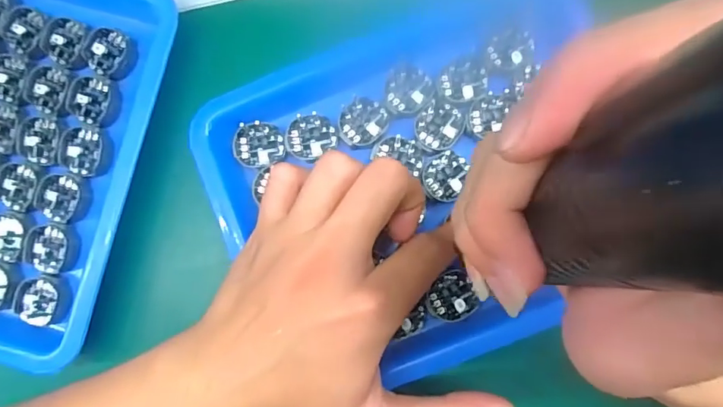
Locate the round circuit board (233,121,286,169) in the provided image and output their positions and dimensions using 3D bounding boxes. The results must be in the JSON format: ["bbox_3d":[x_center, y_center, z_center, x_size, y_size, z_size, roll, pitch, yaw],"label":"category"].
[{"bbox_3d":[-0.056,-0.033,0.278,0.028,0.007,0.024,-3,85,4],"label":"round circuit board"}]

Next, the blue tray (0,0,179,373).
[{"bbox_3d":[-0.208,-0.032,0.286,0.174,0.023,0.220,13,86,5],"label":"blue tray"}]

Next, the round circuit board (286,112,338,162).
[{"bbox_3d":[-0.028,-0.036,0.276,0.025,0.004,0.026,0,85,4],"label":"round circuit board"}]

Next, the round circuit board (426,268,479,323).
[{"bbox_3d":[0.049,0.050,0.266,0.024,0.004,0.026,0,85,4],"label":"round circuit board"}]

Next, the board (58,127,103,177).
[{"bbox_3d":[-0.162,-0.030,0.286,0.025,0.004,0.027,0,85,4],"label":"board"}]

